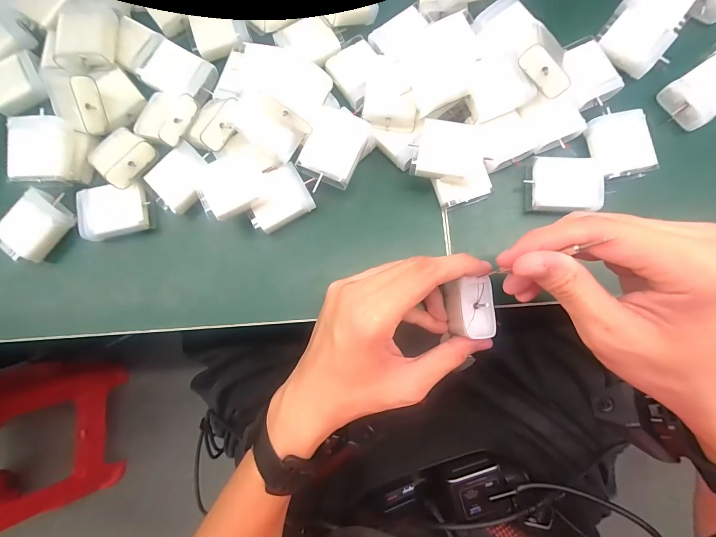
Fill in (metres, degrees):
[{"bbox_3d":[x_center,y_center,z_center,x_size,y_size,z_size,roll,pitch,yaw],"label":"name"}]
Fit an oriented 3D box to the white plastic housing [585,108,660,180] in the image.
[{"bbox_3d":[0.209,-0.098,0.267,0.040,0.012,0.052,-10,80,1],"label":"white plastic housing"}]

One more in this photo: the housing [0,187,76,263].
[{"bbox_3d":[-0.267,-0.035,0.277,0.041,0.019,0.054,39,84,8],"label":"housing"}]

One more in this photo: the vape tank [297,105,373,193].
[{"bbox_3d":[-0.019,-0.091,0.258,0.042,0.016,0.057,24,82,7],"label":"vape tank"}]

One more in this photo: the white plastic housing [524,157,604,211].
[{"bbox_3d":[0.163,-0.067,0.267,0.049,0.020,0.044,3,80,3],"label":"white plastic housing"}]

